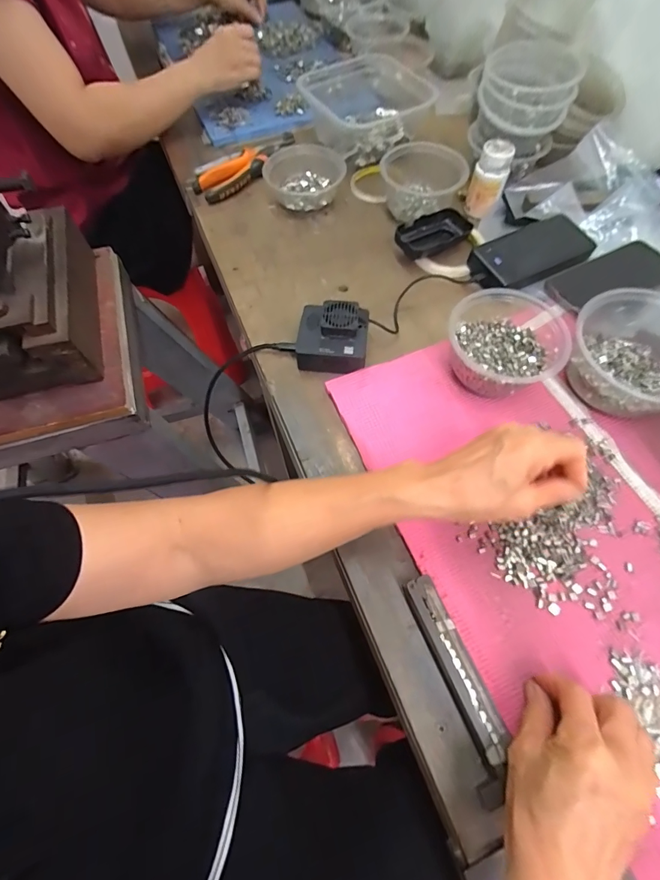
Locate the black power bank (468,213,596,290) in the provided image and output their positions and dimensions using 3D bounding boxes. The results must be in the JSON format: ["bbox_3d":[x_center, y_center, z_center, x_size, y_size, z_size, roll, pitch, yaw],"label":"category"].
[{"bbox_3d":[0.257,-0.236,0.507,0.154,0.025,0.073,-23,66,-11],"label":"black power bank"}]

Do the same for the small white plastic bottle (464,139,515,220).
[{"bbox_3d":[0.217,-0.355,0.542,0.044,0.075,0.042,15,65,8],"label":"small white plastic bottle"}]

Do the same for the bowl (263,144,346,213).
[{"bbox_3d":[-0.037,-0.385,0.583,0.113,0.045,0.105,0,64,0],"label":"bowl"}]

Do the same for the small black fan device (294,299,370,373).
[{"bbox_3d":[0.003,-0.117,0.454,0.079,0.043,0.074,6,64,3],"label":"small black fan device"}]

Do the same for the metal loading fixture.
[{"bbox_3d":[0.098,0.182,0.304,0.032,0.018,0.149,-19,64,-6],"label":"metal loading fixture"}]

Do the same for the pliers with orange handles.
[{"bbox_3d":[-0.122,-0.429,0.618,0.187,0.033,0.071,-34,68,-15],"label":"pliers with orange handles"}]

